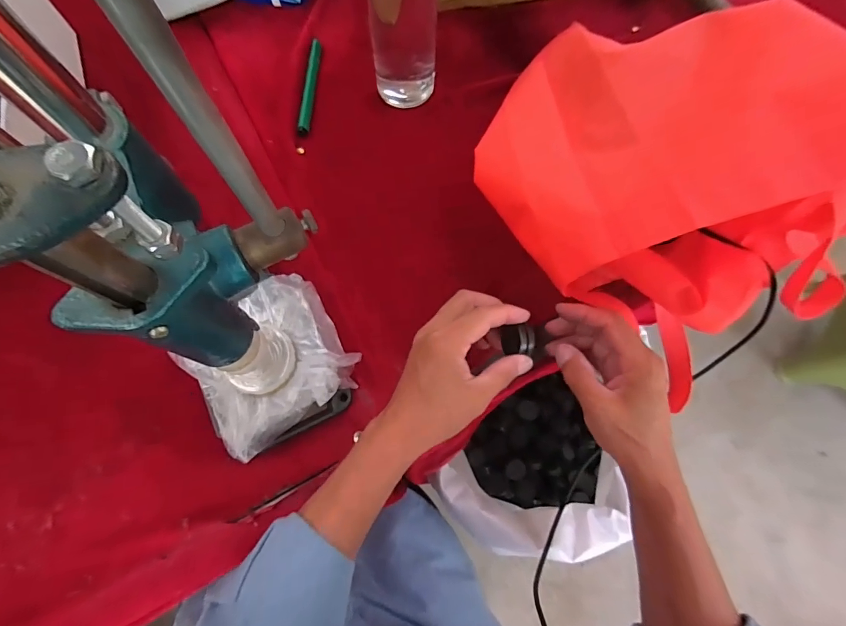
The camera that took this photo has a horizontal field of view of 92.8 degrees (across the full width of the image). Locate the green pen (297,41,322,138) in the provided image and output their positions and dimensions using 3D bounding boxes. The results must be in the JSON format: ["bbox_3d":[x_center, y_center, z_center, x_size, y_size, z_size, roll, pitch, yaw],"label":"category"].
[{"bbox_3d":[-0.137,-0.274,0.484,0.015,0.008,0.140,3,73,-1],"label":"green pen"}]

